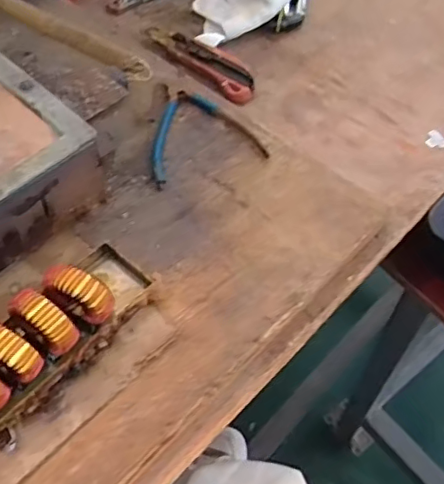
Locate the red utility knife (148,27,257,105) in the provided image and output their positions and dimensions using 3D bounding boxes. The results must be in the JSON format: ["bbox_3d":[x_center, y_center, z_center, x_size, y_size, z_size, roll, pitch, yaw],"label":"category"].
[{"bbox_3d":[-0.024,-0.202,0.637,0.038,0.018,0.157,-40,63,-23],"label":"red utility knife"}]

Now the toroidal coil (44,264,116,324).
[{"bbox_3d":[-0.101,0.039,0.416,0.045,0.048,0.020,24,59,16],"label":"toroidal coil"}]

